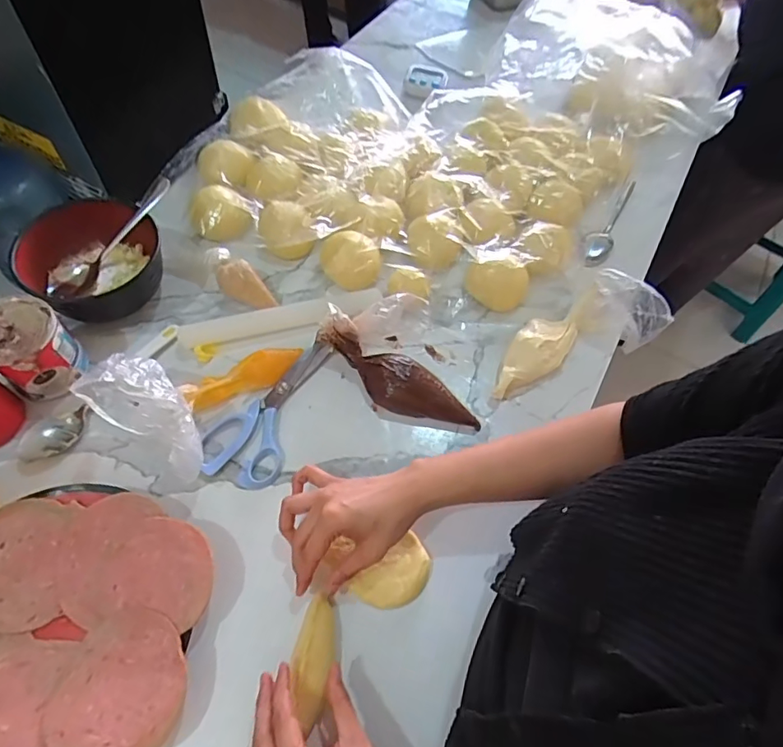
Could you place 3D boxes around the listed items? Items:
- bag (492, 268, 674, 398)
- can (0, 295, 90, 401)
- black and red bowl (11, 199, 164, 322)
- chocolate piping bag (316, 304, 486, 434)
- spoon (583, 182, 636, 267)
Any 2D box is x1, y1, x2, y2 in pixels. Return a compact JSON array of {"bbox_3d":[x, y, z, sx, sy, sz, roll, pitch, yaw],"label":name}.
[{"bbox_3d":[0.192,-0.056,0.577,0.202,0.072,0.100,-17,63,-13],"label":"bag"},{"bbox_3d":[-0.347,-0.021,0.497,0.069,0.082,0.075,1,60,-3],"label":"can"},{"bbox_3d":[-0.324,-0.127,0.576,0.135,0.057,0.116,-29,66,-18],"label":"black and red bowl"},{"bbox_3d":[0.001,0.004,0.538,0.192,0.045,0.051,32,64,14],"label":"chocolate piping bag"},{"bbox_3d":[0.297,-0.202,0.705,0.037,0.027,0.162,28,63,12],"label":"spoon"}]

